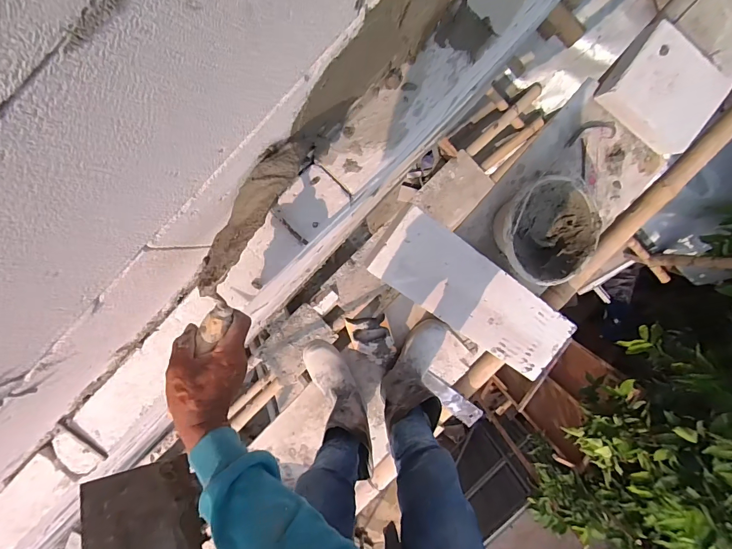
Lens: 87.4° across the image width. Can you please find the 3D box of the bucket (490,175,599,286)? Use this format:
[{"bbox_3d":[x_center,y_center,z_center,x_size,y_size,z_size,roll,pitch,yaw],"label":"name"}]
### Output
[{"bbox_3d":[0.437,-0.103,0.955,0.222,0.132,0.247,-24,95,0],"label":"bucket"}]

